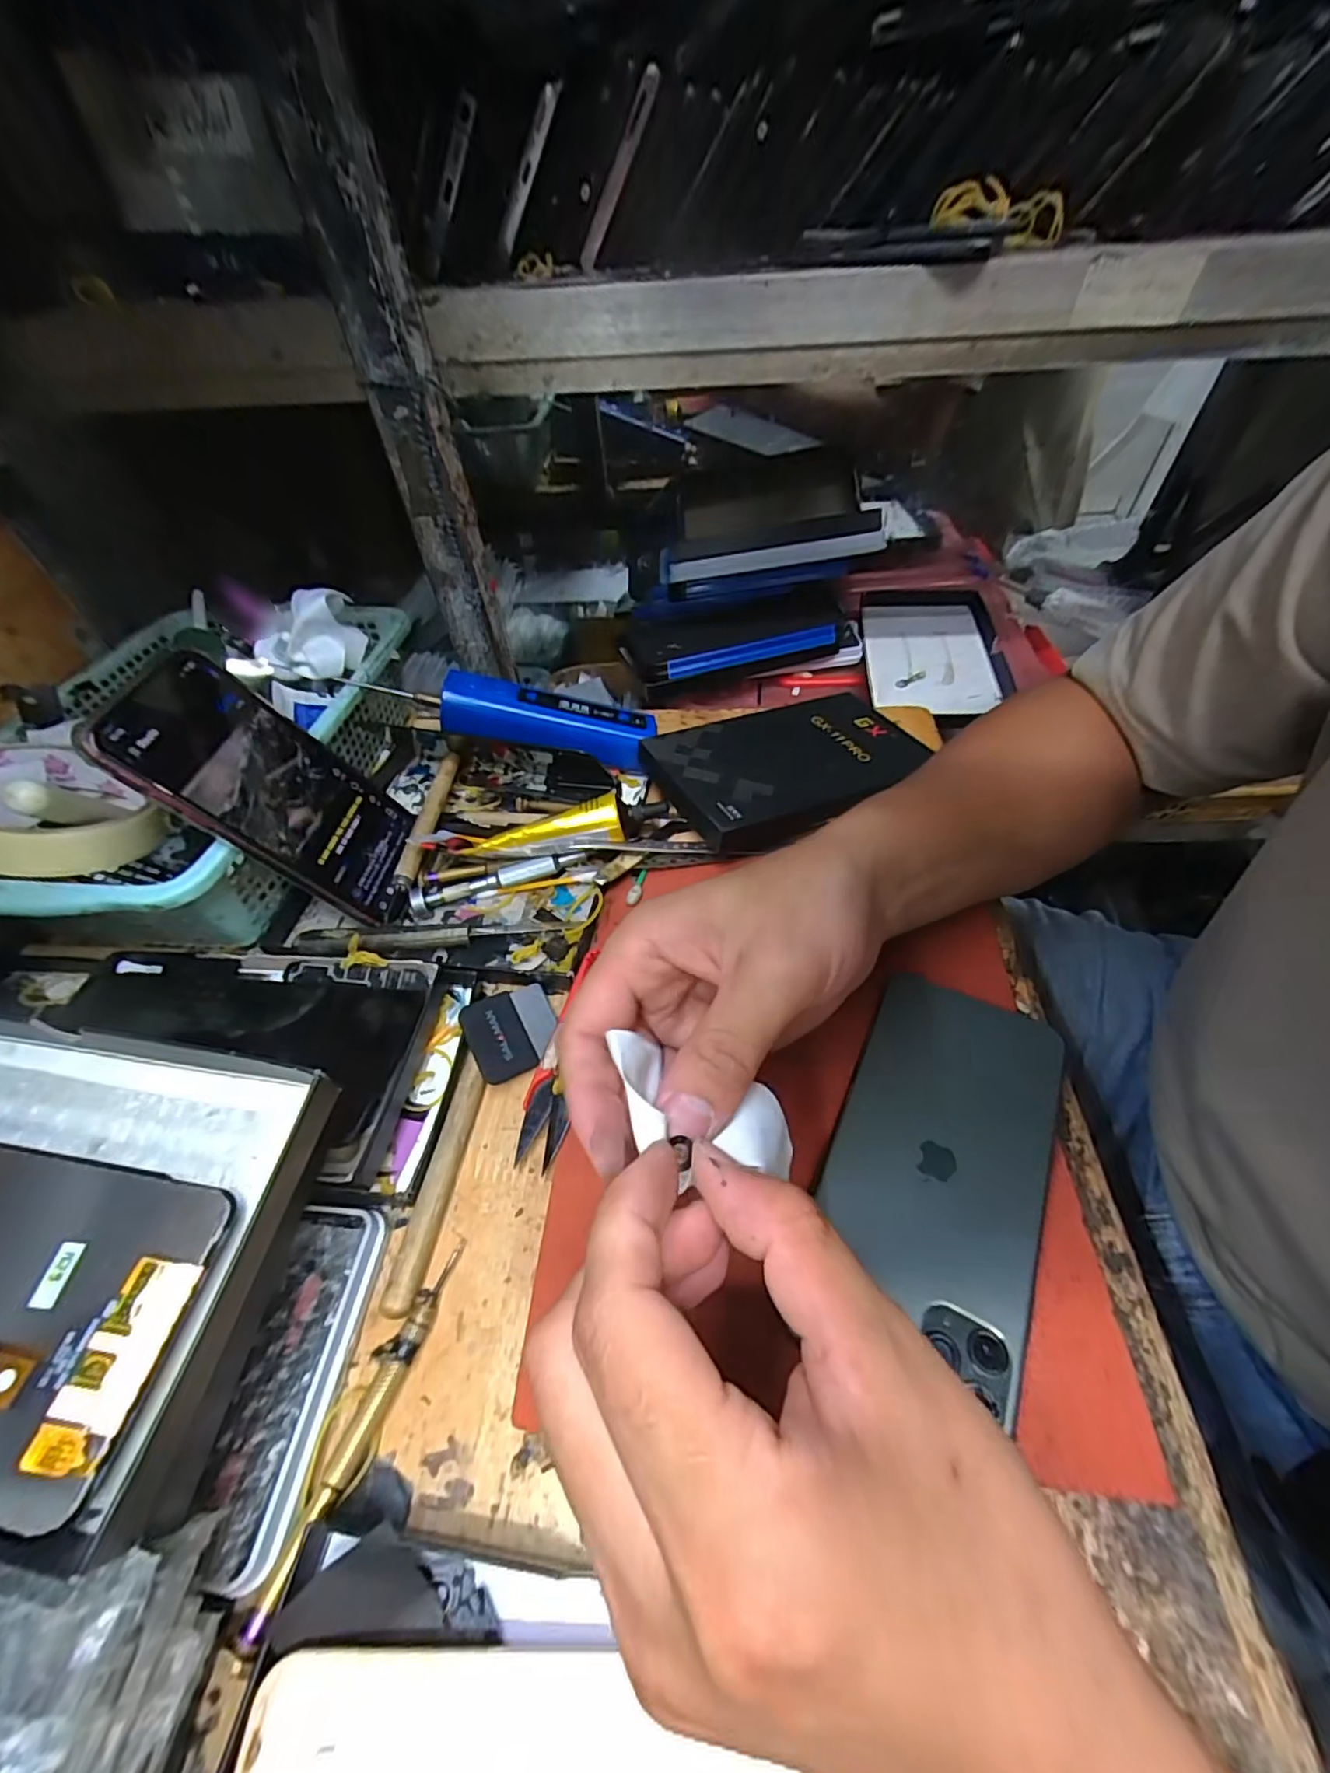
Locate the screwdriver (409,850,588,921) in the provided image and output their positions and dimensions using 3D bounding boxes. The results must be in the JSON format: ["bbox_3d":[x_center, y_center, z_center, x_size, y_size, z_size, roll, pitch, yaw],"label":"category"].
[{"bbox_3d":[-0.092,-0.005,0.331,0.096,0.015,0.014,-17,52,-11],"label":"screwdriver"}]

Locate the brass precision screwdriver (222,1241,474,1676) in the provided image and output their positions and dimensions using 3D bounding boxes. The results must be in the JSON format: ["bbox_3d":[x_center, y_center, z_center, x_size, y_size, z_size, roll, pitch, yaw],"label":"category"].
[{"bbox_3d":[-0.100,0.172,0.196,0.015,0.015,0.105,14,53,15],"label":"brass precision screwdriver"}]

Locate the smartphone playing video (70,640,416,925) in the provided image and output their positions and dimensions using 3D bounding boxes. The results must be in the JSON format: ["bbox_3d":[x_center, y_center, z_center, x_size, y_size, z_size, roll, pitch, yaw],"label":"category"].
[{"bbox_3d":[-0.184,-0.046,0.291,0.005,0.136,0.073,-17,47,31],"label":"smartphone playing video"}]

